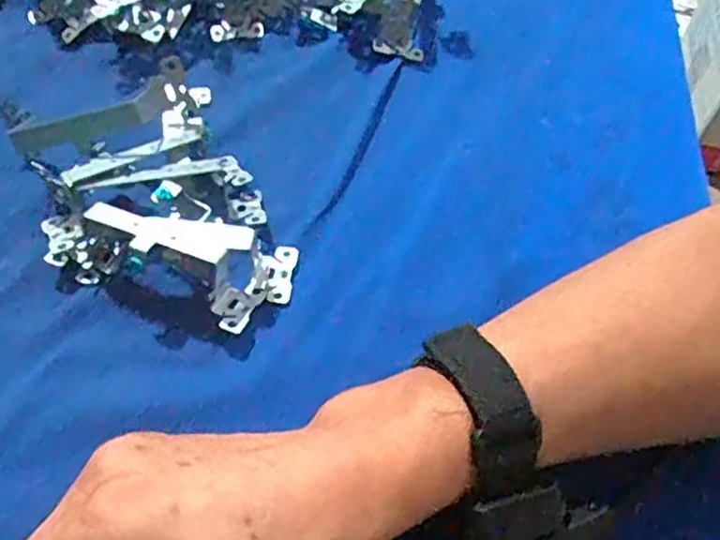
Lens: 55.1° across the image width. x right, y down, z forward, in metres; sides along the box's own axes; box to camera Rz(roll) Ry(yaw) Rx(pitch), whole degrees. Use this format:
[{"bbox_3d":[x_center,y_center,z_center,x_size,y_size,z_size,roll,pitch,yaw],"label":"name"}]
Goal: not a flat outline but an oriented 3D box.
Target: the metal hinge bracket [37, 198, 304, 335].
[{"bbox_3d":[-0.097,-0.005,0.329,0.126,0.032,0.051,7,57,1],"label":"metal hinge bracket"}]

